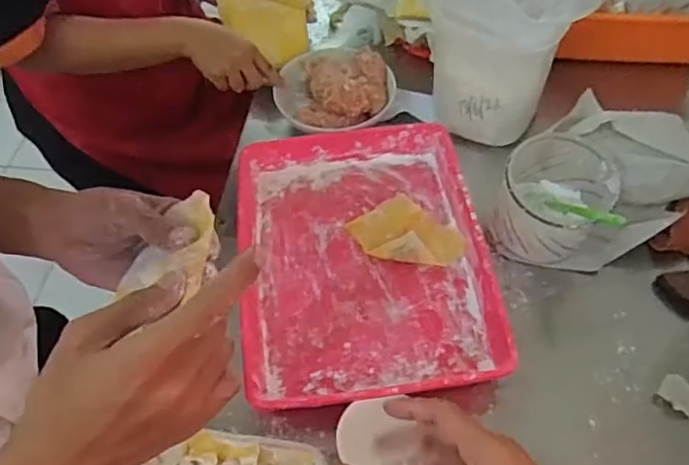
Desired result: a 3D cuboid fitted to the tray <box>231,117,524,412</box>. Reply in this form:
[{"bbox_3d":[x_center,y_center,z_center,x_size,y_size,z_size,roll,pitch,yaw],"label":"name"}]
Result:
[{"bbox_3d":[0.019,0.024,0.721,0.275,0.059,0.369,-5,55,-3],"label":"tray"}]

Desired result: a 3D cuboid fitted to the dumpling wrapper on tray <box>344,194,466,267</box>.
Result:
[{"bbox_3d":[0.078,0.003,0.747,0.130,0.022,0.089,36,62,23],"label":"dumpling wrapper on tray"}]

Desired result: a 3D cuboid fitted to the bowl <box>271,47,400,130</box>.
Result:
[{"bbox_3d":[-0.016,-0.208,0.866,0.154,0.083,0.149,0,55,0],"label":"bowl"}]

